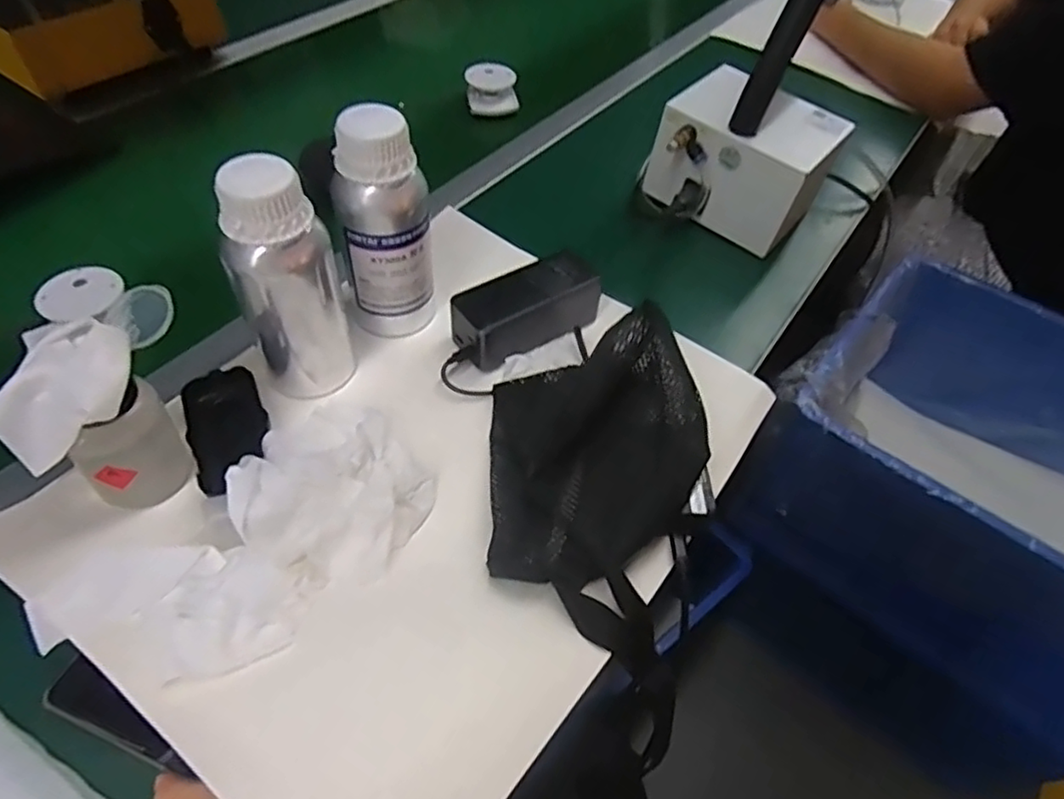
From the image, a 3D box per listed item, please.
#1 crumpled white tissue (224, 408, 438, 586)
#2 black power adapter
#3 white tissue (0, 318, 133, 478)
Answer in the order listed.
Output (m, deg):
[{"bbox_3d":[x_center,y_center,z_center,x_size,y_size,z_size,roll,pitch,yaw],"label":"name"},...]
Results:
[{"bbox_3d":[-0.136,0.057,0.443,0.120,0.046,0.126,17,55,9],"label":"crumpled white tissue"},{"bbox_3d":[-0.003,-0.080,0.552,0.134,0.047,0.054,-30,61,-23],"label":"black power adapter"},{"bbox_3d":[-0.264,-0.006,0.365,0.060,0.033,0.085,6,54,1],"label":"white tissue"}]

